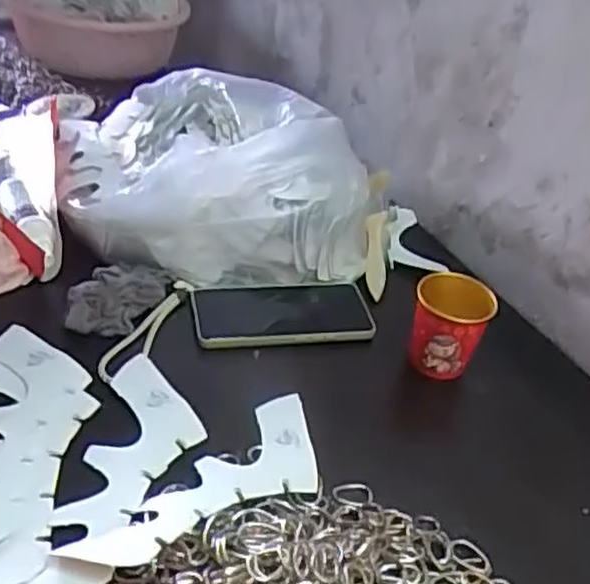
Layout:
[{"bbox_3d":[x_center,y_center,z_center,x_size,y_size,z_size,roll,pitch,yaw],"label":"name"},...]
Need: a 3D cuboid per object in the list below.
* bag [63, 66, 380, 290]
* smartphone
[{"bbox_3d":[-0.084,-0.129,0.774,0.309,0.135,0.250,1,36,-8],"label":"bag"},{"bbox_3d":[-0.013,0.022,0.689,0.165,0.015,0.083,-3,37,-14],"label":"smartphone"}]

